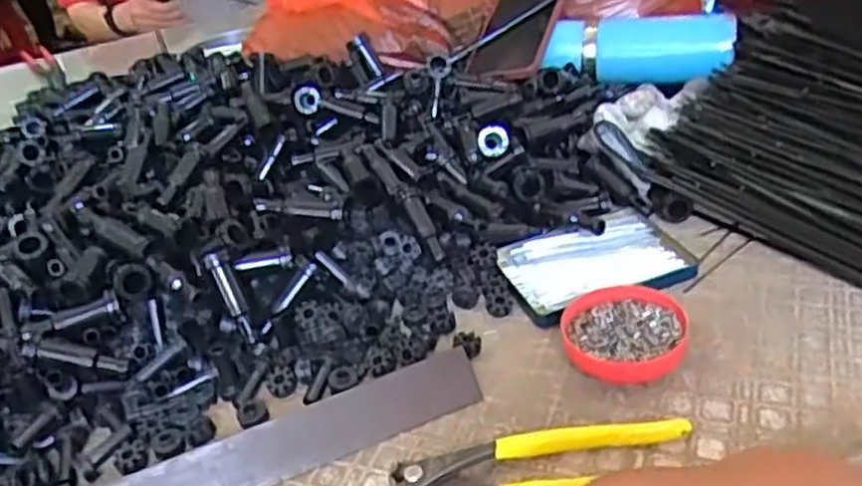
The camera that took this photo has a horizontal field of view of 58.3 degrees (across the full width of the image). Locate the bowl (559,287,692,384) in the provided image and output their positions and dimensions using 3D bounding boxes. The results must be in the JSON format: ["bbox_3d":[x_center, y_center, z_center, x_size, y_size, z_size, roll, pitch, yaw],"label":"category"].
[{"bbox_3d":[0.122,0.058,0.492,0.074,0.016,0.074,-6,33,4],"label":"bowl"}]

